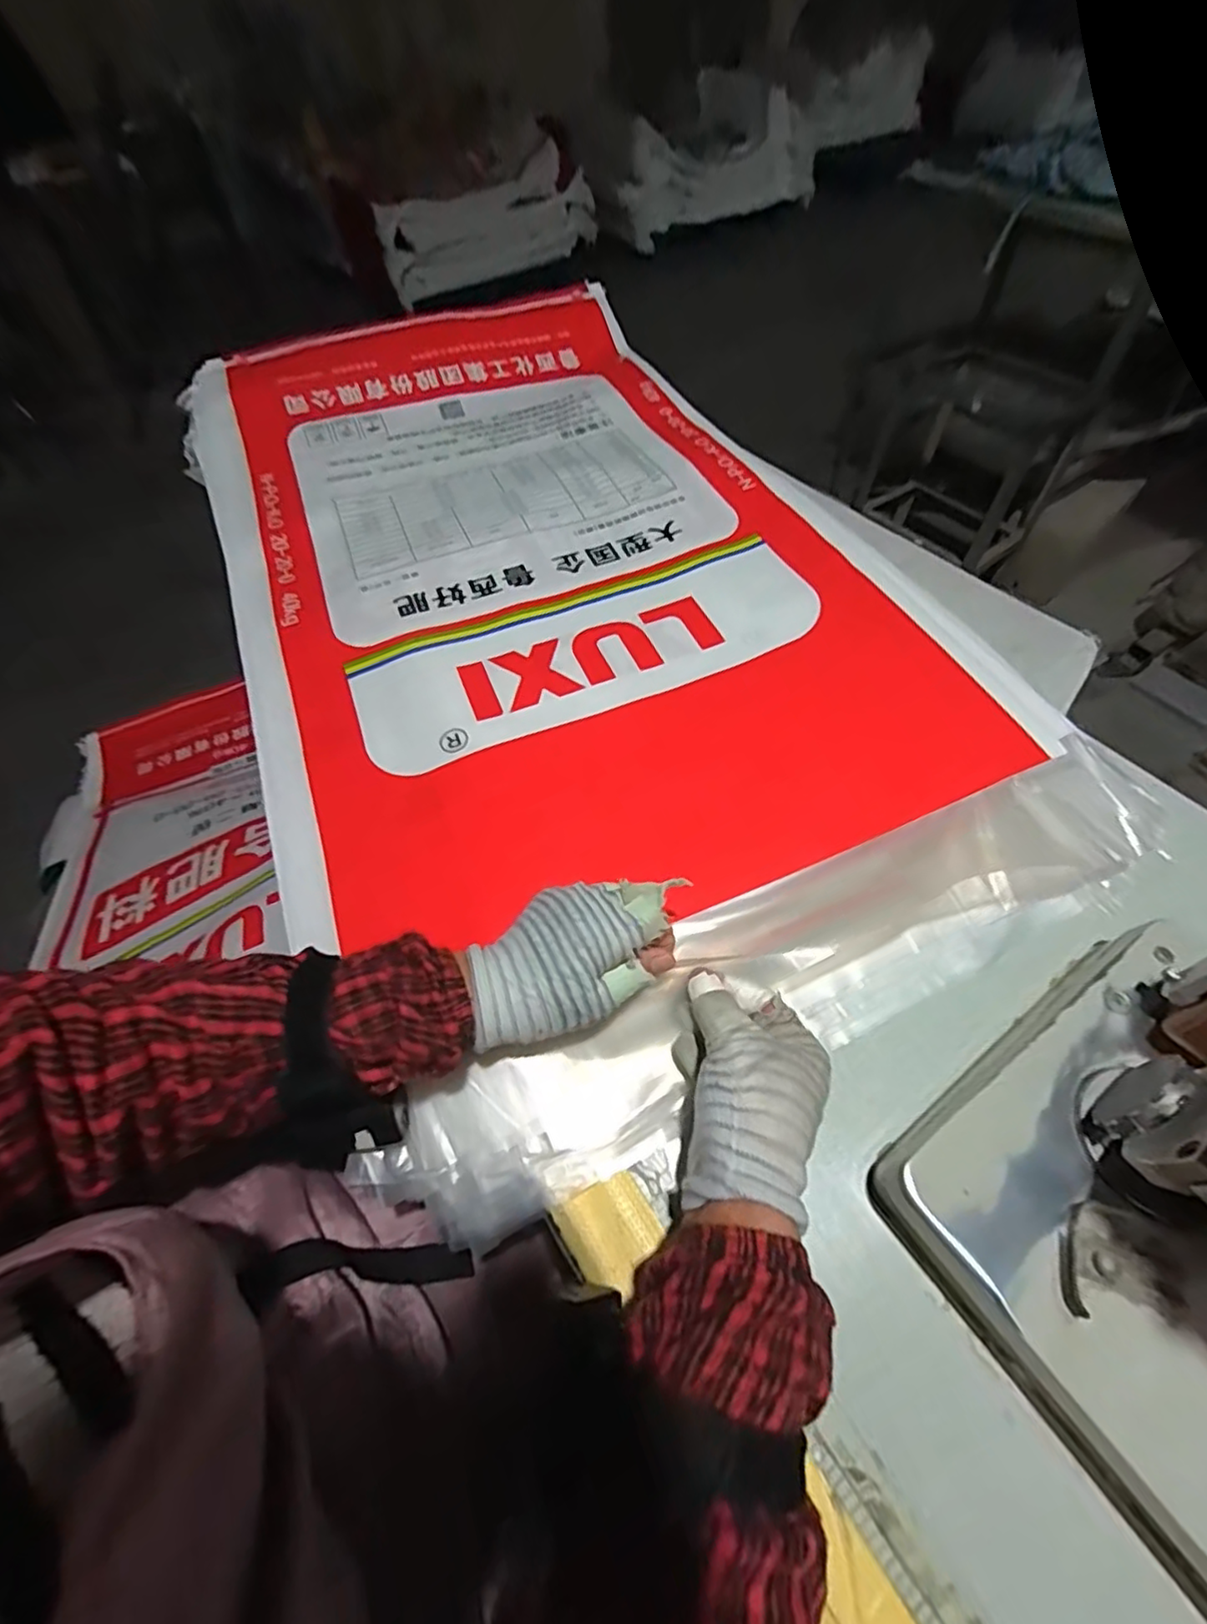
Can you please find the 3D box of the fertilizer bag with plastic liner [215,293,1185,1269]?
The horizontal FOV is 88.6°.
[{"bbox_3d":[-0.053,-0.236,0.618,0.586,0.080,0.994,-21,61,-7],"label":"fertilizer bag with plastic liner"}]

